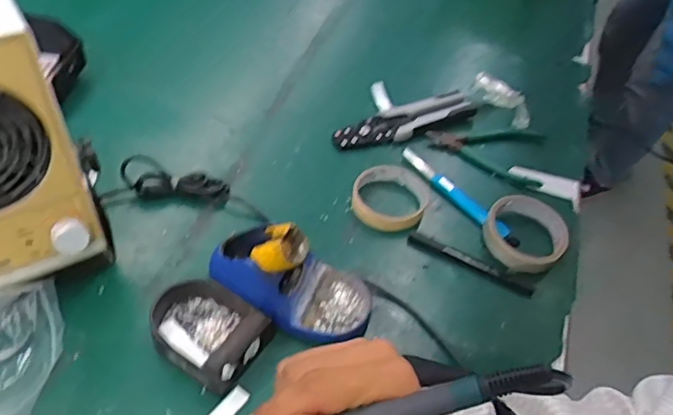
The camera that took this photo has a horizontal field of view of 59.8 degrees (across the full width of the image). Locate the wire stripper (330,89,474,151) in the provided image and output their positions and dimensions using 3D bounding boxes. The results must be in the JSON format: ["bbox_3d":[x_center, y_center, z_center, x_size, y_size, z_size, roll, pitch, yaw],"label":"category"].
[{"bbox_3d":[0.092,-0.116,0.767,0.206,0.019,0.057,-15,52,-19],"label":"wire stripper"}]

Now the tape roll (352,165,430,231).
[{"bbox_3d":[0.064,-0.012,0.670,0.089,0.022,0.081,4,48,-4],"label":"tape roll"}]

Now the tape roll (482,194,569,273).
[{"bbox_3d":[0.206,0.028,0.644,0.086,0.032,0.092,4,48,-4],"label":"tape roll"}]

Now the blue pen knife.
[{"bbox_3d":[0.142,-0.016,0.689,0.021,0.020,0.178,-29,58,-28],"label":"blue pen knife"}]

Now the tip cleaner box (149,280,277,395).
[{"bbox_3d":[-0.117,0.110,0.534,0.106,0.037,0.084,32,53,20],"label":"tip cleaner box"}]

